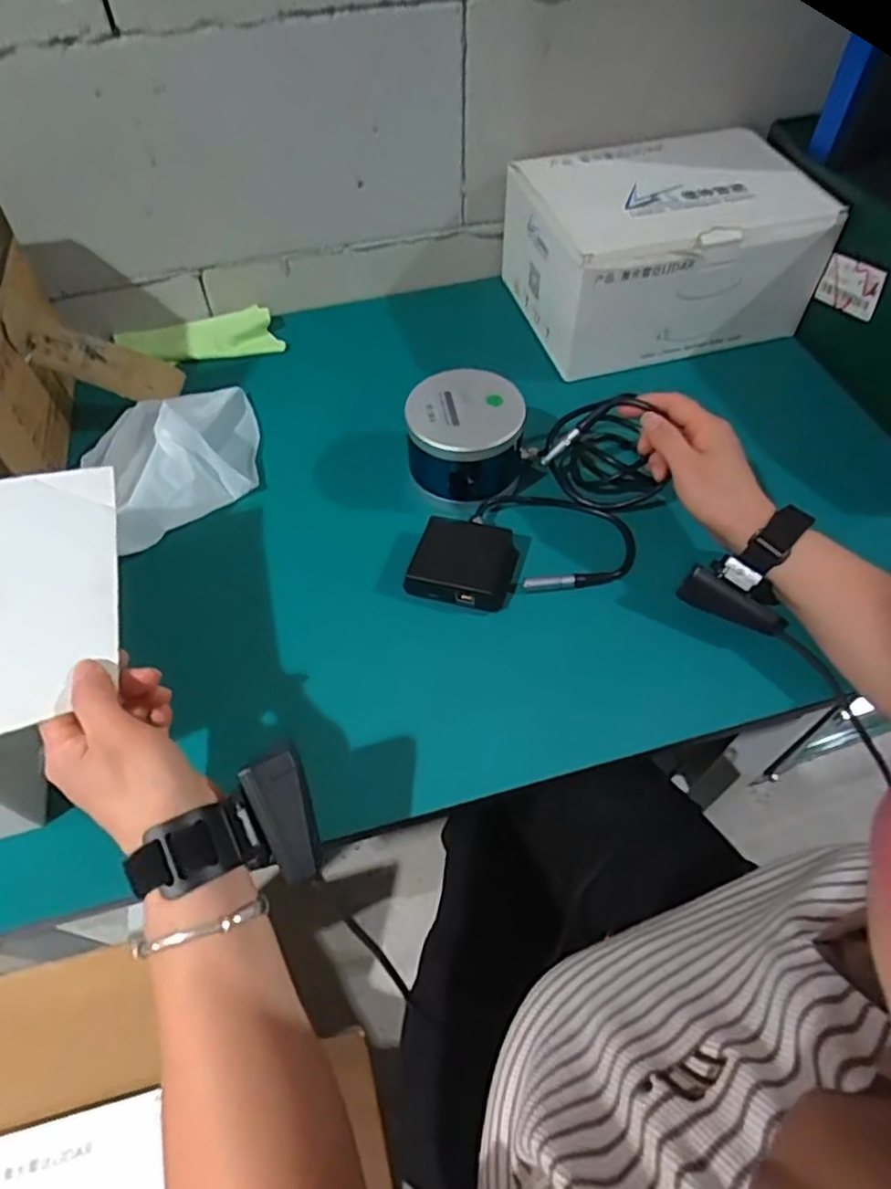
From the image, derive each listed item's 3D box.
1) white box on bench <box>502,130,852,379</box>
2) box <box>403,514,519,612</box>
[{"bbox_3d":[0.224,-0.359,0.705,0.278,0.137,0.206,-10,56,-5],"label":"white box on bench"},{"bbox_3d":[0.016,-0.025,0.543,0.077,0.032,0.068,13,57,10],"label":"box"}]

